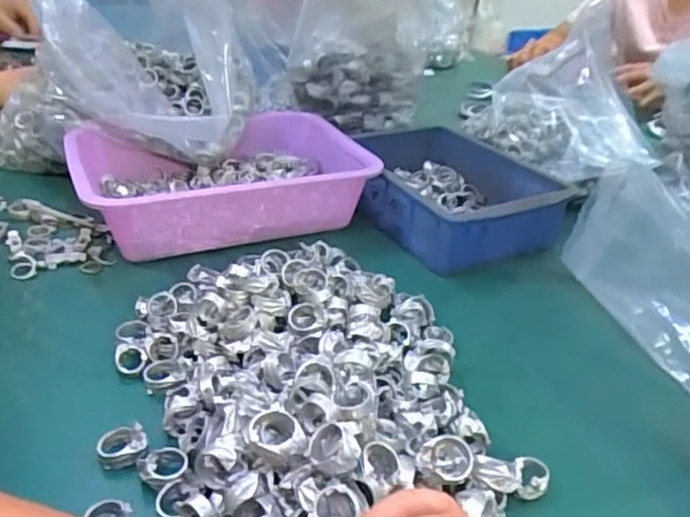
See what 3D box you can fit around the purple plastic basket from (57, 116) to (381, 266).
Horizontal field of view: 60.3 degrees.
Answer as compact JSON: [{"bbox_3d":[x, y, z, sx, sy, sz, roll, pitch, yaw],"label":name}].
[{"bbox_3d":[-0.135,-0.088,0.654,0.292,0.078,0.212,-11,32,-23],"label":"purple plastic basket"}]

